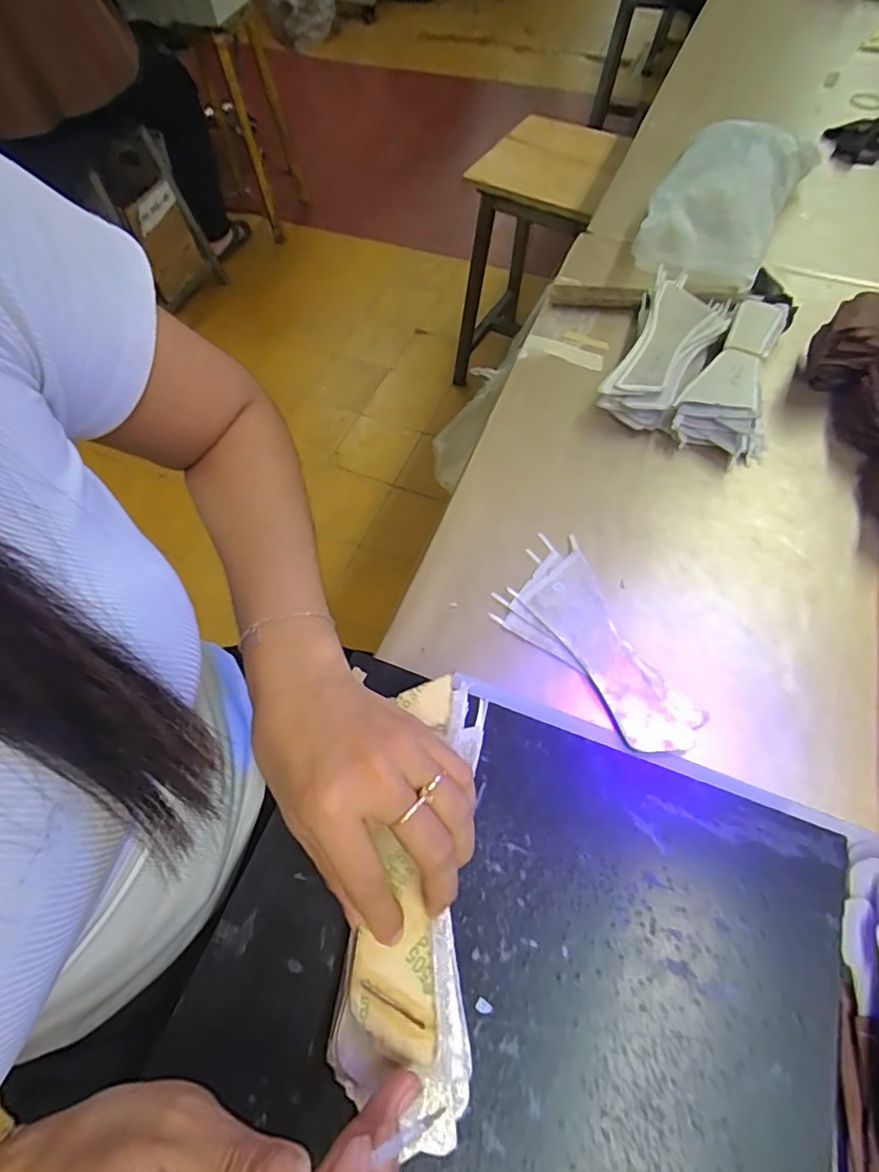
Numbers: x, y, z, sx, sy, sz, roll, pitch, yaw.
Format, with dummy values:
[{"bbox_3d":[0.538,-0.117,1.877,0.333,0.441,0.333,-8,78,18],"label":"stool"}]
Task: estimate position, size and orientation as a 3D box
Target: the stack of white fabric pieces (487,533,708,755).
[{"bbox_3d":[0.119,0.043,0.401,0.083,0.008,0.173,-35,66,-16],"label":"stack of white fabric pieces"}]

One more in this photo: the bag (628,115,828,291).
[{"bbox_3d":[0.345,-0.470,0.644,0.147,0.075,0.295,25,65,15],"label":"bag"}]

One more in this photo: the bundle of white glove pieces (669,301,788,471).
[{"bbox_3d":[0.293,-0.197,0.510,0.084,0.043,0.186,31,67,18],"label":"bundle of white glove pieces"}]

